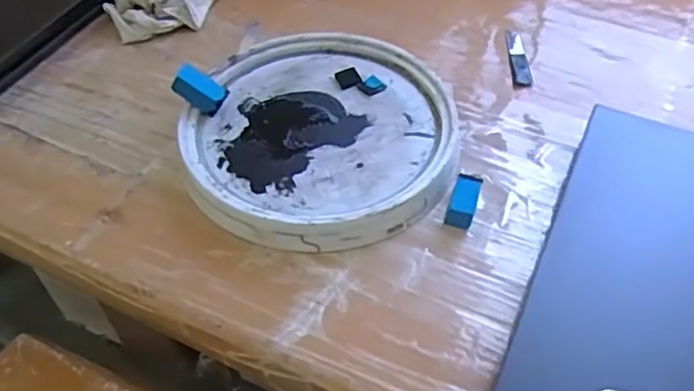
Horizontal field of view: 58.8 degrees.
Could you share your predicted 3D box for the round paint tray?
[{"bbox_3d":[-0.029,-0.068,0.663,0.279,0.043,0.284,0,50,0],"label":"round paint tray"}]

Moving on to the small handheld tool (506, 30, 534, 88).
[{"bbox_3d":[0.215,-0.175,0.772,0.022,0.009,0.122,4,50,3],"label":"small handheld tool"}]

